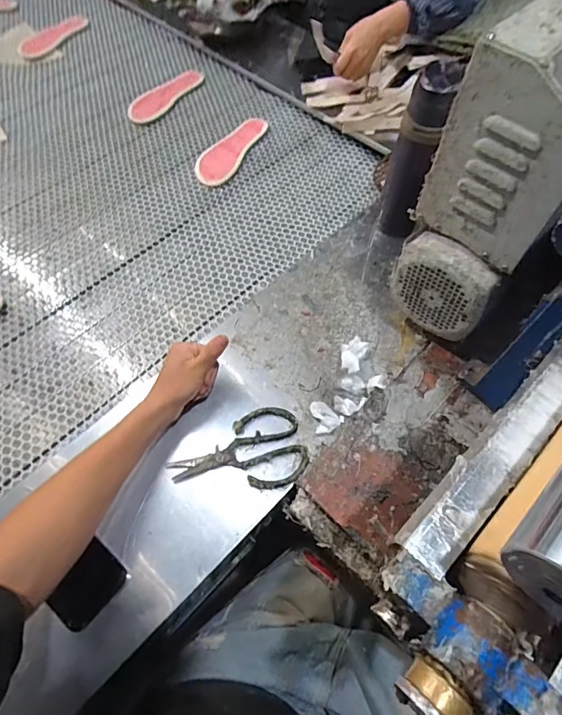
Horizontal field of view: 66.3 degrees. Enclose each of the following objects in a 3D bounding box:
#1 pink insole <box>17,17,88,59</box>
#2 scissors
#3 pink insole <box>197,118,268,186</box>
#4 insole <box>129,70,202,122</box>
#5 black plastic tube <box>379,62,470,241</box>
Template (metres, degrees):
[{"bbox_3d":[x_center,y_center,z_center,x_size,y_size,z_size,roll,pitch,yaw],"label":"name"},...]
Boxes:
[{"bbox_3d":[-0.567,-0.801,1.065,0.078,0.010,0.202,28,65,10],"label":"pink insole"},{"bbox_3d":[-0.055,0.127,0.561,0.171,0.016,0.106,-15,63,-9],"label":"scissors"},{"bbox_3d":[-0.105,-0.437,0.897,0.079,0.004,0.221,23,64,8],"label":"pink insole"},{"bbox_3d":[-0.264,-0.601,0.985,0.073,0.006,0.220,32,65,12],"label":"insole"},{"bbox_3d":[0.196,-0.286,0.643,0.065,0.271,0.048,15,62,7],"label":"black plastic tube"}]

